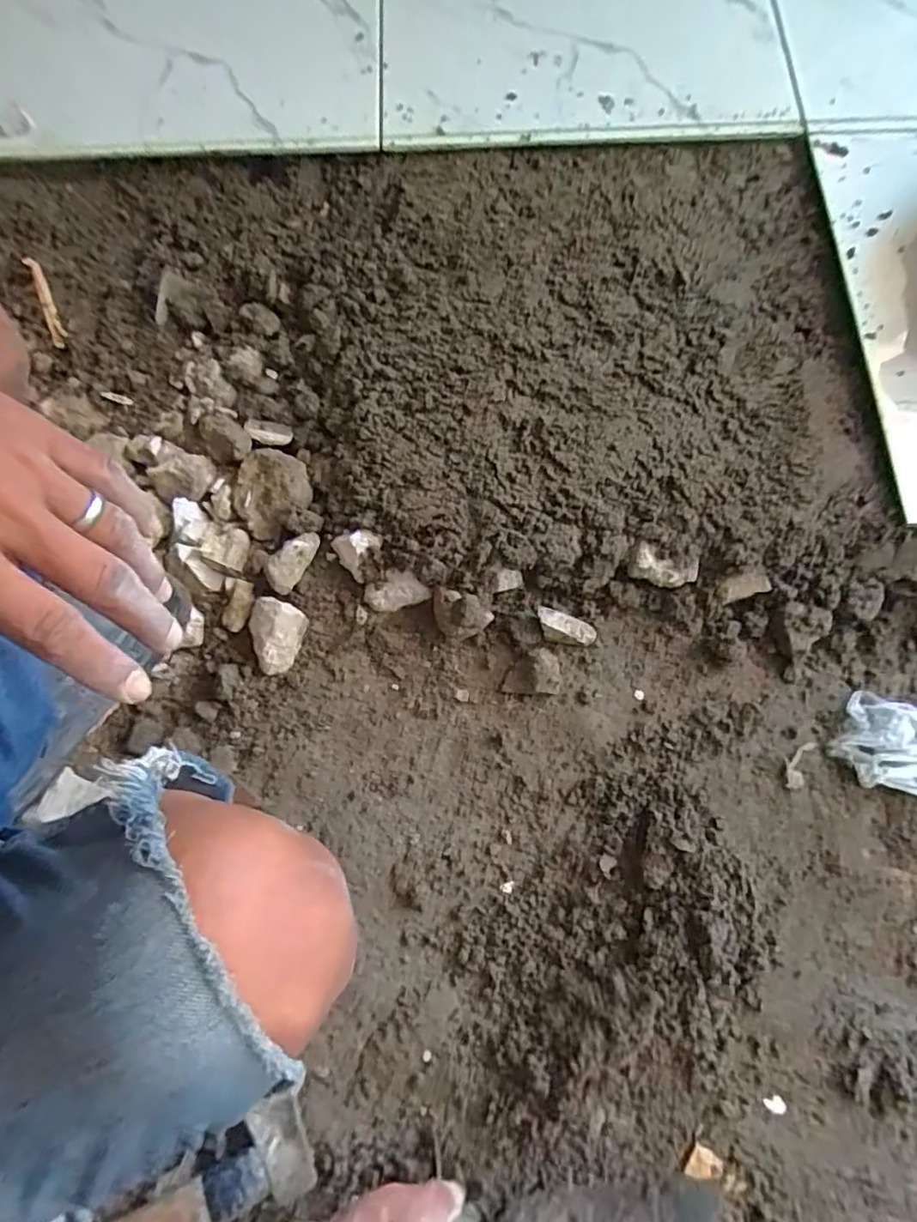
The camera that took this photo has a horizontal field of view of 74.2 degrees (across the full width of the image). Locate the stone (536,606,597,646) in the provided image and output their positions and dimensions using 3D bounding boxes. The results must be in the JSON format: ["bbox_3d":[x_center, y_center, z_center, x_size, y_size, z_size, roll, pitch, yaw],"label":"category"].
[{"bbox_3d":[0.108,0.019,0.620,0.071,0.023,0.028,25,79,-23],"label":"stone"}]

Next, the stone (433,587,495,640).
[{"bbox_3d":[0.000,0.004,0.612,0.063,0.046,0.042,21,75,7],"label":"stone"}]

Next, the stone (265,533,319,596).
[{"bbox_3d":[-0.170,-0.051,0.630,0.035,0.035,0.068,33,77,9],"label":"stone"}]

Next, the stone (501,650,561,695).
[{"bbox_3d":[0.075,0.062,0.615,0.056,0.025,0.044,3,74,1],"label":"stone"}]

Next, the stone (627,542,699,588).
[{"bbox_3d":[0.210,-0.043,0.618,0.067,0.024,0.030,18,80,4],"label":"stone"}]

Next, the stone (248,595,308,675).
[{"bbox_3d":[-0.191,0.023,0.613,0.053,0.040,0.074,10,74,6],"label":"stone"}]

